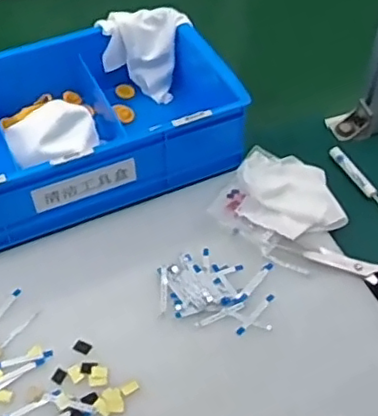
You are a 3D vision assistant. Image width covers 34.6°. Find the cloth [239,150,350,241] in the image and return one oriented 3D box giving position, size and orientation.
[{"bbox_3d":[0.095,-0.017,0.606,0.093,0.020,0.104,-12,53,-9],"label":"cloth"}]

